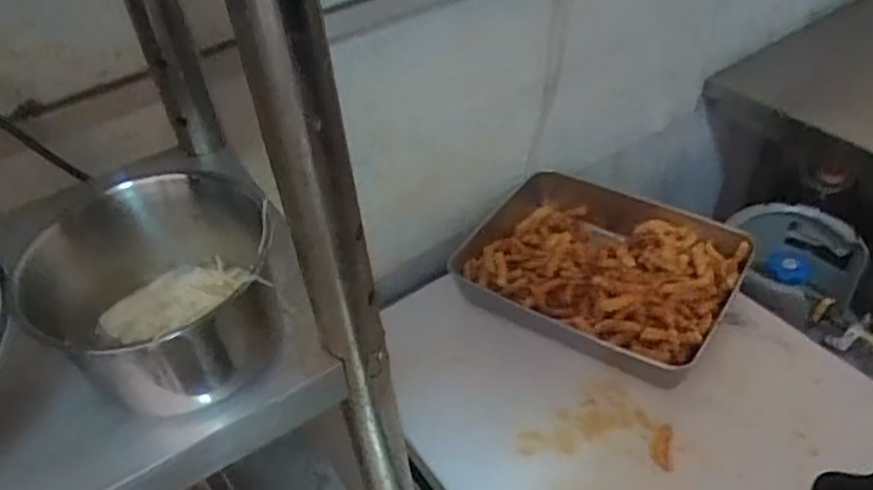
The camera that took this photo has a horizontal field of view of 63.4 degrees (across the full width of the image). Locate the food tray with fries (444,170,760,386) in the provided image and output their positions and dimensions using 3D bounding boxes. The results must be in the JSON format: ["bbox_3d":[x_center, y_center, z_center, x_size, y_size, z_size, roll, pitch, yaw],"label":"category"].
[{"bbox_3d":[0.193,0.023,0.841,0.303,0.048,0.228,20,48,27],"label":"food tray with fries"}]

